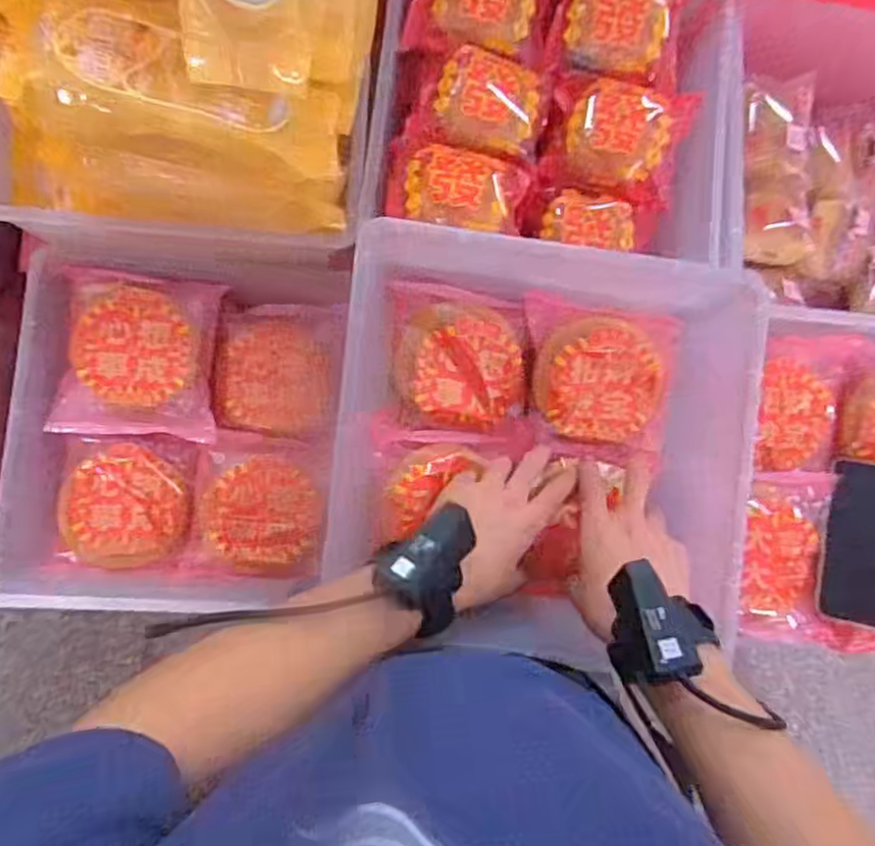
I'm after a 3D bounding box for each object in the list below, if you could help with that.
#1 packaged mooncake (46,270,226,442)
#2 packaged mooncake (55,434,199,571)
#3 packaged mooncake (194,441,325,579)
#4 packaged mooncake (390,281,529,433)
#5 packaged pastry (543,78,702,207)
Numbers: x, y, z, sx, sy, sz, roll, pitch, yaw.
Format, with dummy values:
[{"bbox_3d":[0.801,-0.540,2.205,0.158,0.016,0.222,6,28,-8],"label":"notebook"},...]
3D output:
[{"bbox_3d":[-0.265,-0.060,0.613,0.129,0.036,0.141,4,85,-7],"label":"packaged mooncake"},{"bbox_3d":[-0.280,0.071,0.616,0.114,0.024,0.116,5,85,-7],"label":"packaged mooncake"},{"bbox_3d":[-0.162,0.080,0.630,0.112,0.034,0.120,4,85,-7],"label":"packaged mooncake"},{"bbox_3d":[0.021,-0.053,0.572,0.118,0.028,0.117,-3,106,-19],"label":"packaged mooncake"},{"bbox_3d":[0.157,-0.241,0.586,0.104,0.041,0.086,13,84,-6],"label":"packaged pastry"}]

